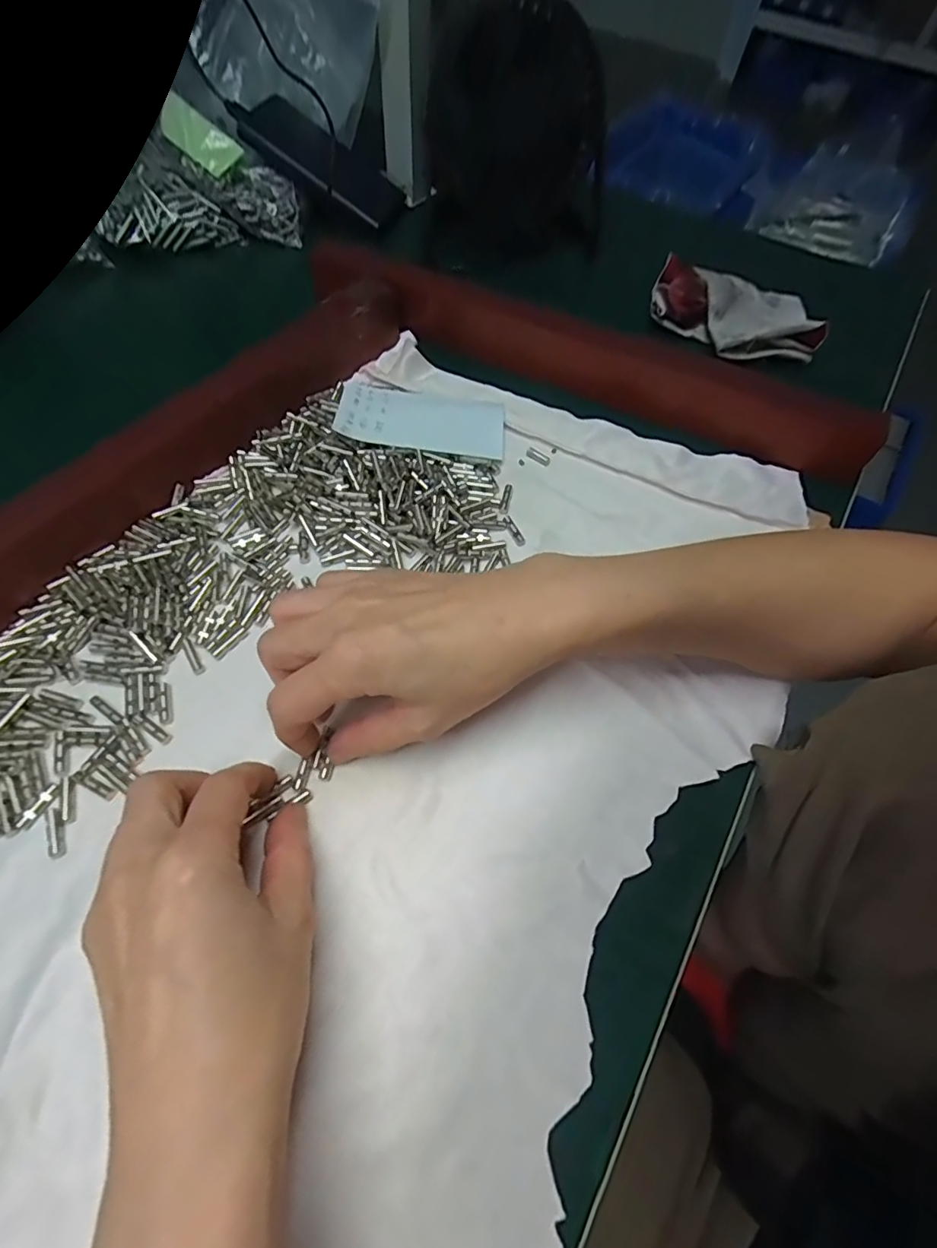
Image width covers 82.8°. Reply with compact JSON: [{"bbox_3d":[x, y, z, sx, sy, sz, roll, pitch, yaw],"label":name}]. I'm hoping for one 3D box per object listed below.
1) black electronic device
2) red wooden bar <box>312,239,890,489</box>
[{"bbox_3d":[-0.130,-0.398,0.451,0.135,0.020,0.065,29,59,-12],"label":"black electronic device"},{"bbox_3d":[0.069,-0.188,0.358,0.384,0.045,0.041,27,63,11],"label":"red wooden bar"}]

